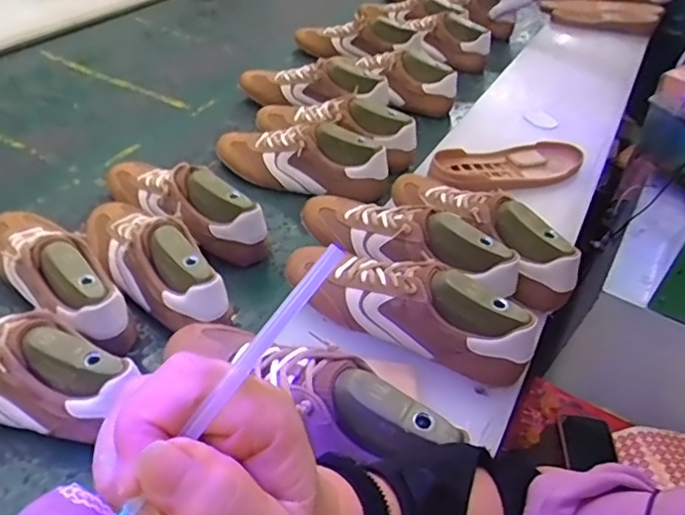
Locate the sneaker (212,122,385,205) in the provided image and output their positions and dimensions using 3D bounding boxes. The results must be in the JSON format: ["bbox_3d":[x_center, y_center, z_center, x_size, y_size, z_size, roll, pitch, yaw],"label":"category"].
[{"bbox_3d":[-0.064,-0.161,0.915,0.280,0.122,0.101,21,46,13],"label":"sneaker"}]

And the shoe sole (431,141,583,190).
[{"bbox_3d":[0.246,-0.137,0.866,0.246,0.031,0.081,-11,47,-19],"label":"shoe sole"}]

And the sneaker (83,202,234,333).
[{"bbox_3d":[-0.231,-0.008,0.677,0.087,0.084,0.271,-27,54,-31],"label":"sneaker"}]

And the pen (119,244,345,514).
[{"bbox_3d":[-0.039,0.044,0.194,0.008,0.009,0.121,36,84,26],"label":"pen"}]

